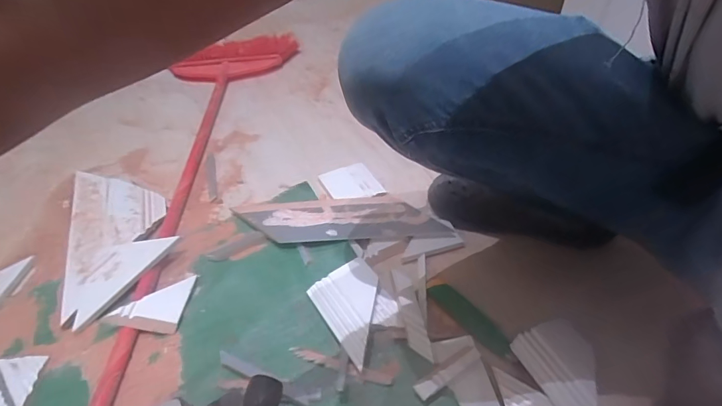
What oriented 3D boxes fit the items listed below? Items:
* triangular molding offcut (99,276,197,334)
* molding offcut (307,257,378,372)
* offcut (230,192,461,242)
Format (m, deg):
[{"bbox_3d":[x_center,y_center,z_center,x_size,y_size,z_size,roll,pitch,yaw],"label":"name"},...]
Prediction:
[{"bbox_3d":[-0.292,0.158,0.588,0.124,0.016,0.065,-23,69,-40],"label":"triangular molding offcut"},{"bbox_3d":[-0.003,0.153,0.580,0.097,0.029,0.140,-27,48,-20],"label":"molding offcut"},{"bbox_3d":[-0.039,0.027,0.709,0.355,0.028,0.101,-4,44,2],"label":"offcut"}]

